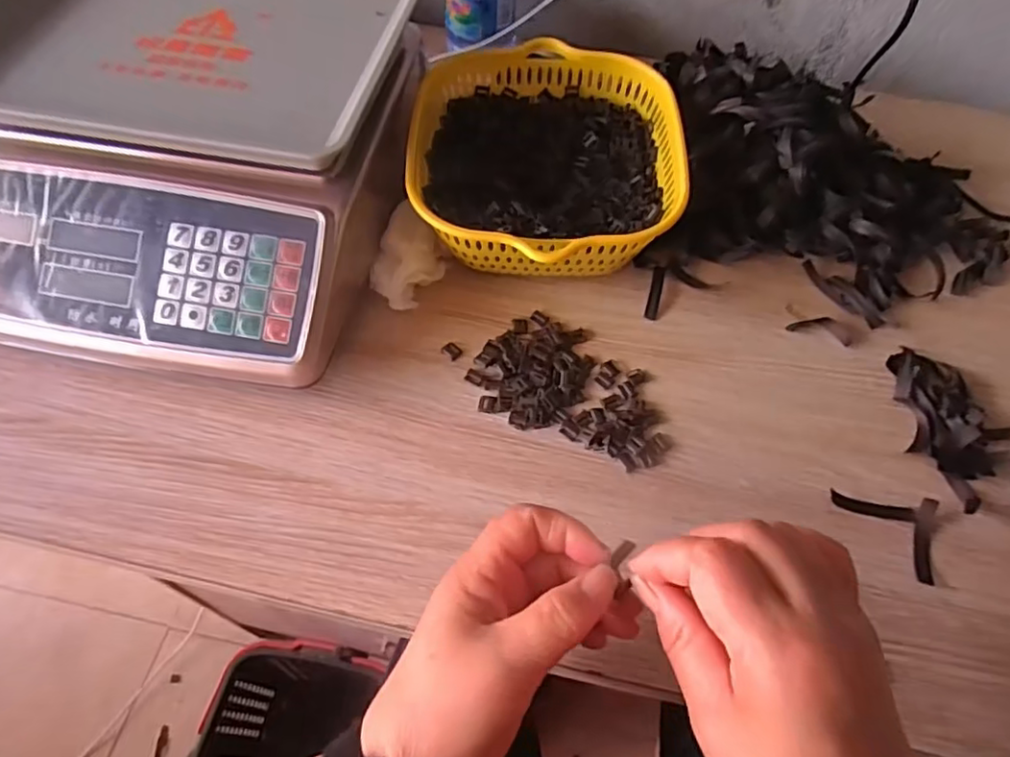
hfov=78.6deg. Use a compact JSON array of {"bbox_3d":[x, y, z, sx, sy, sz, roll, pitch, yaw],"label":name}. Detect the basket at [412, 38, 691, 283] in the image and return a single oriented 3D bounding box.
[{"bbox_3d":[0.029,-0.153,0.469,0.185,0.086,0.198,1,58,-2],"label":"basket"}]

